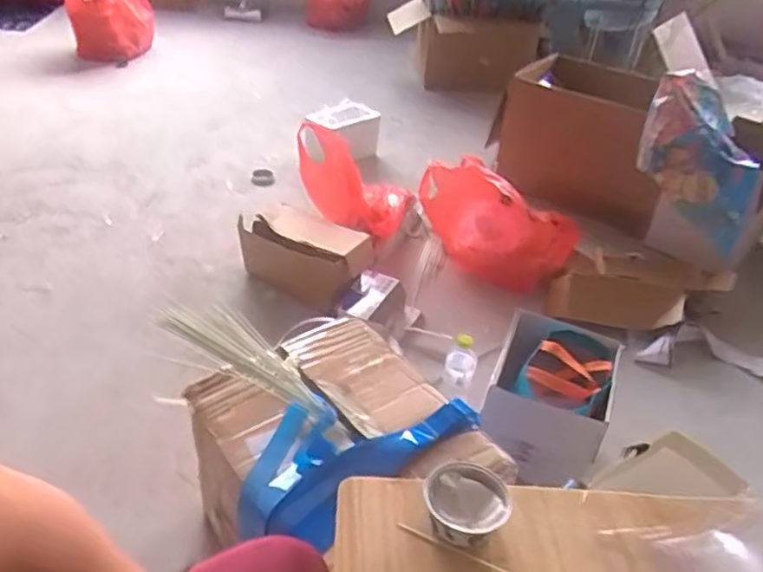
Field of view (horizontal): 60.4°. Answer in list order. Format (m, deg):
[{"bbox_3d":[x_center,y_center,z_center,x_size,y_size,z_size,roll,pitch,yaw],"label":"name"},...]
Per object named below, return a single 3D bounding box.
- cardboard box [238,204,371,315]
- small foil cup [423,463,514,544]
[{"bbox_3d":[-0.223,-0.091,1.832,0.362,0.187,0.169,23,39,23],"label":"cardboard box"},{"bbox_3d":[0.085,0.216,0.656,0.082,0.040,0.077,4,35,-3],"label":"small foil cup"}]

